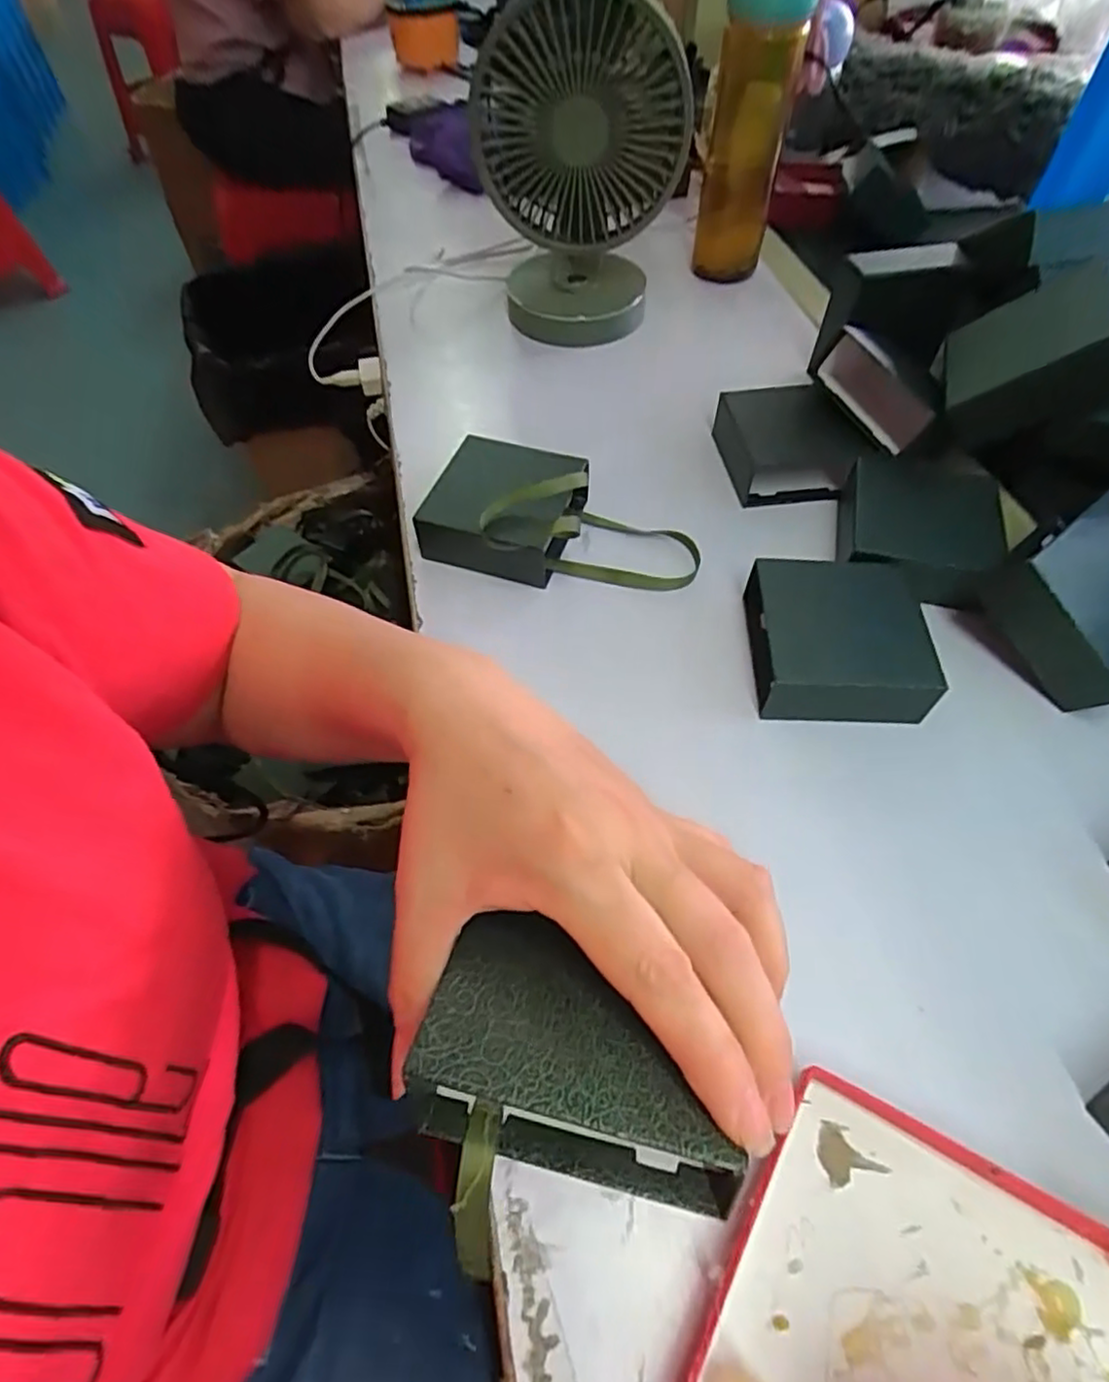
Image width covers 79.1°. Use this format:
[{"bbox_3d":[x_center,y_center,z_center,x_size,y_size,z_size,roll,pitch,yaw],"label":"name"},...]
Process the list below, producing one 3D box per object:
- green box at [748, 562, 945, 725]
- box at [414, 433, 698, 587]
[{"bbox_3d":[0.162,-0.030,0.390,0.092,0.037,0.091,0,56,2],"label":"green box"},{"bbox_3d":[0.007,-0.110,0.436,0.174,0.050,0.093,16,58,12],"label":"box"}]

